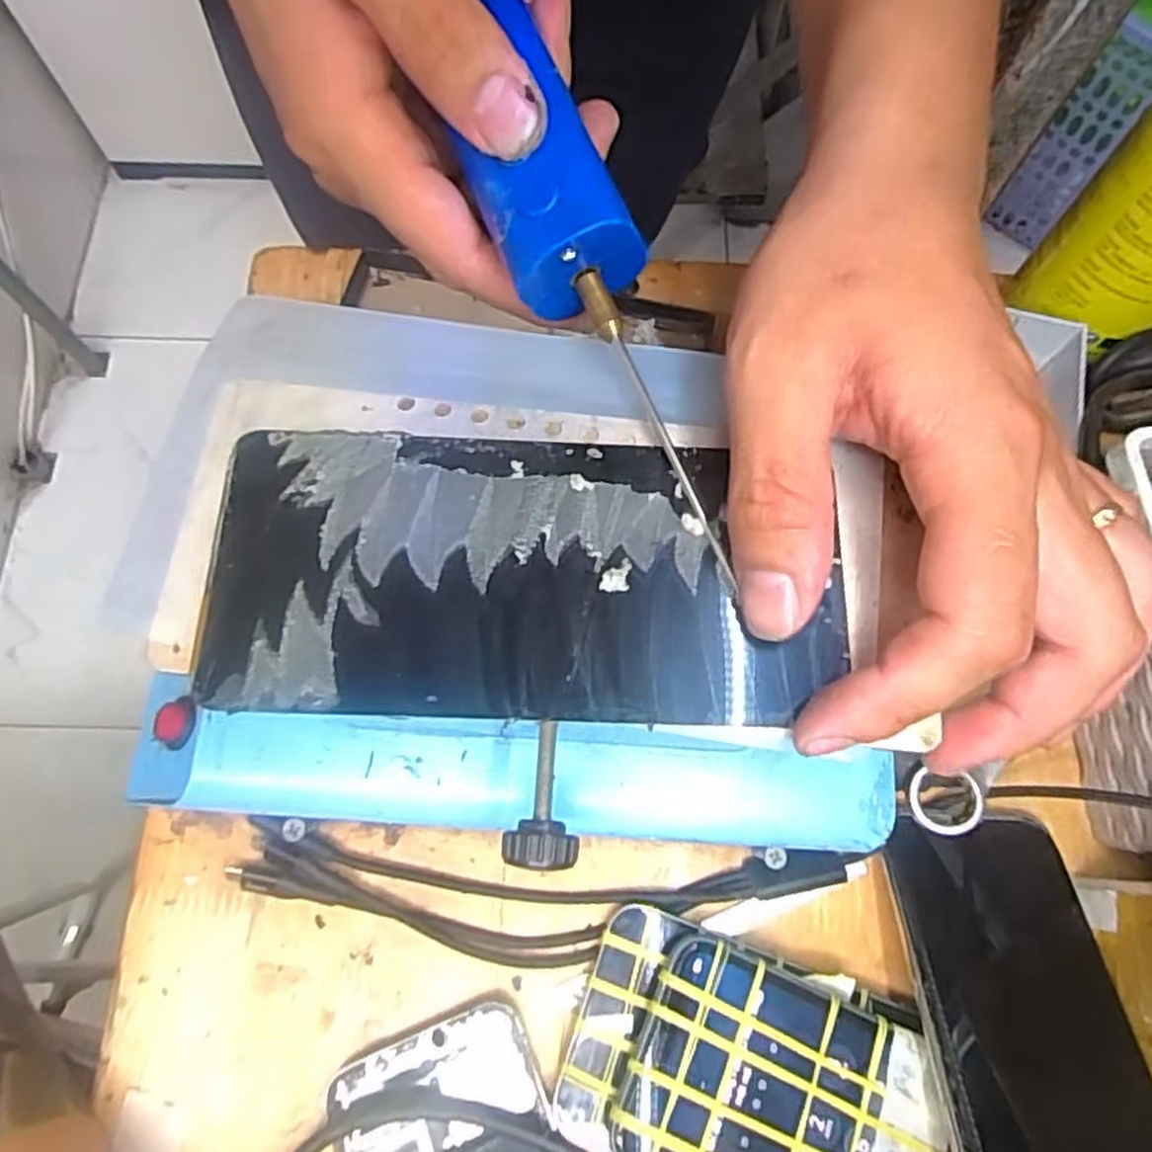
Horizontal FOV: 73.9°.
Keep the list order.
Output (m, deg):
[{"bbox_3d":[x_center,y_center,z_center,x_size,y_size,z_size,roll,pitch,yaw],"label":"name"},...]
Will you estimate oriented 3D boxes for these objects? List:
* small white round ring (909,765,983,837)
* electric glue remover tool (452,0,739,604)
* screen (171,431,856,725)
[{"bbox_3d":[0.115,0.070,0.237,0.020,0.006,0.019,10,72,2],"label":"small white round ring"},{"bbox_3d":[-0.003,-0.091,0.202,0.035,0.031,0.191,-22,93,-8],"label":"electric glue remover tool"},{"bbox_3d":[-0.012,-0.001,0.189,0.151,0.004,0.071,2,72,0],"label":"screen"}]

